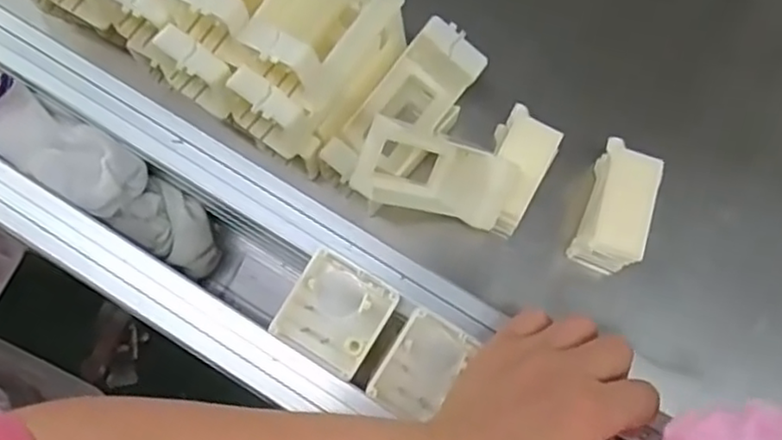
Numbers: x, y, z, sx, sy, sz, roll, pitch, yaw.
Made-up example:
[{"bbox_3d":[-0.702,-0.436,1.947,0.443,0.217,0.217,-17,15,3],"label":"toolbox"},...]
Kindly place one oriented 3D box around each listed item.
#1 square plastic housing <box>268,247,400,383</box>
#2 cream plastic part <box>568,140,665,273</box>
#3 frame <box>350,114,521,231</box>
[{"bbox_3d":[-0.029,0.049,0.351,0.050,0.020,0.052,31,78,6],"label":"square plastic housing"},{"bbox_3d":[0.161,-0.005,0.486,0.049,0.064,0.081,17,77,3],"label":"cream plastic part"},{"bbox_3d":[0.022,-0.030,0.470,0.111,0.061,0.062,12,75,-24],"label":"frame"}]

